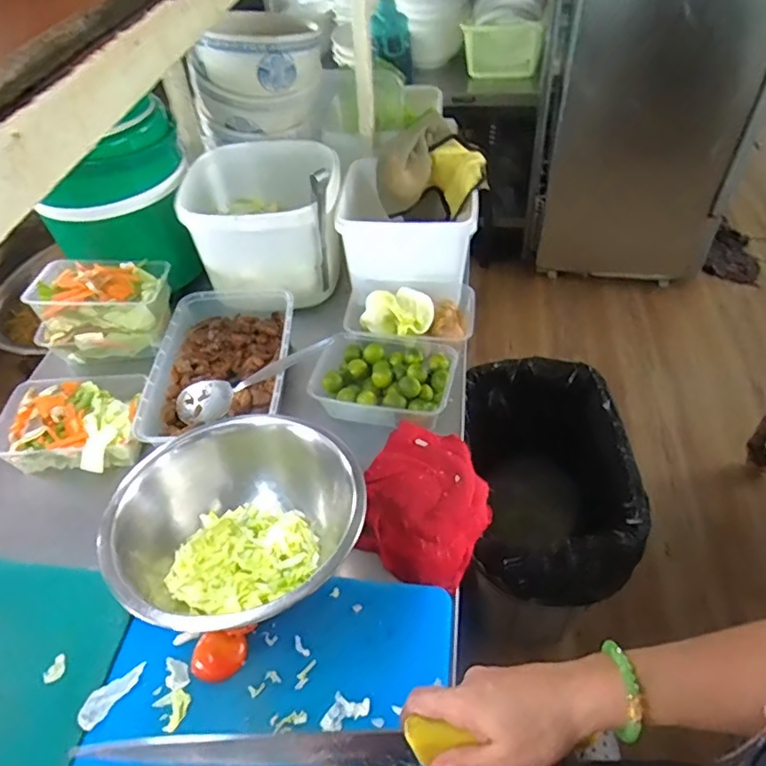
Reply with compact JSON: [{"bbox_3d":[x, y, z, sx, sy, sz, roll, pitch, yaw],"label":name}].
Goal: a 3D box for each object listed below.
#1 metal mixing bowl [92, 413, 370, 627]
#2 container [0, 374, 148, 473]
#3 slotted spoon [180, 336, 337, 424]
[{"bbox_3d":[-0.124,0.136,0.534,0.179,0.115,0.224,28,57,25],"label":"metal mixing bowl"},{"bbox_3d":[-0.379,0.051,0.698,0.175,0.056,0.123,1,50,5],"label":"container"},{"bbox_3d":[-0.158,-0.008,0.697,0.203,0.030,0.045,-27,52,2],"label":"slotted spoon"}]

